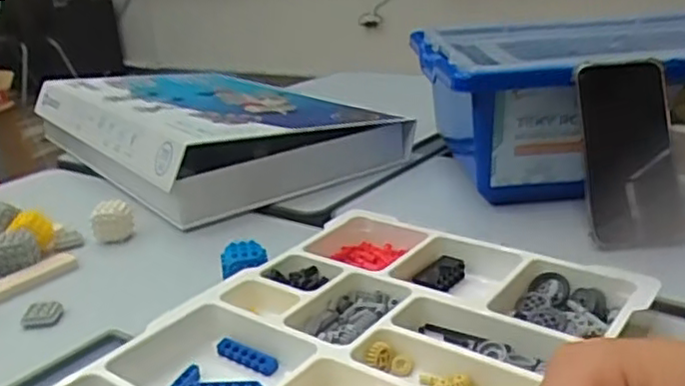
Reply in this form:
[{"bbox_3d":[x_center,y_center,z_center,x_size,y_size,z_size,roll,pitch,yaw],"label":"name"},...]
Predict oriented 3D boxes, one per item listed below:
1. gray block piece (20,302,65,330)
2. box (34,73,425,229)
[{"bbox_3d":[-0.234,0.095,0.534,0.026,0.009,0.027,-4,21,-1],"label":"gray block piece"},{"bbox_3d":[-0.190,-0.100,0.900,0.286,0.075,0.508,-18,25,-33],"label":"box"}]

